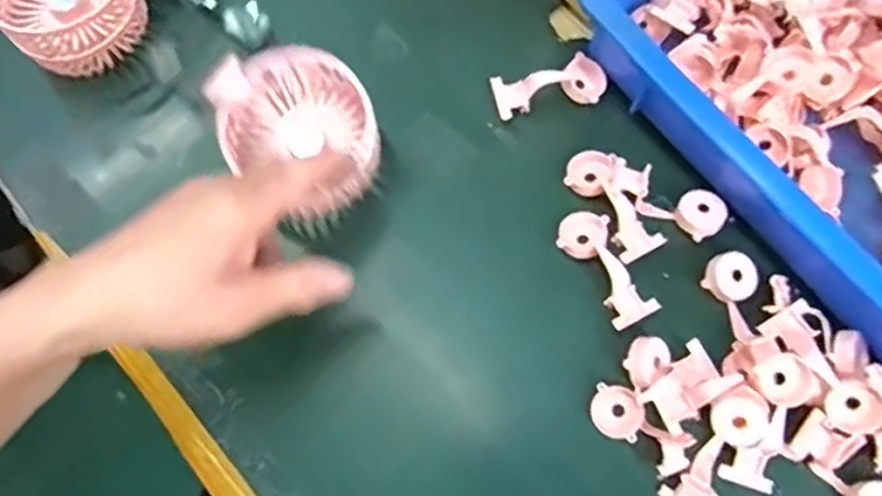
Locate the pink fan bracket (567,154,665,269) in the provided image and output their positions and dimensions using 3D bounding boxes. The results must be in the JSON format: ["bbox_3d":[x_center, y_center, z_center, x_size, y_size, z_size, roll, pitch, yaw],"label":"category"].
[{"bbox_3d":[0.105,-0.028,0.423,0.028,0.017,0.076,-28,75,-8],"label":"pink fan bracket"}]

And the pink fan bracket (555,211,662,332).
[{"bbox_3d":[0.100,0.011,0.418,0.033,0.012,0.076,-31,75,-8],"label":"pink fan bracket"}]

